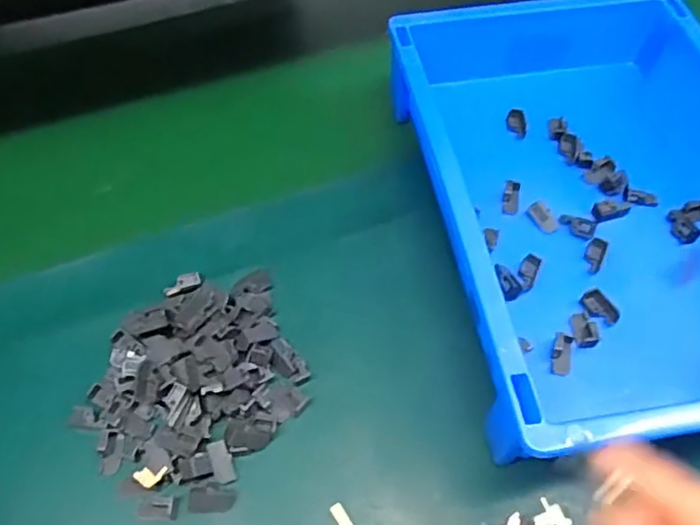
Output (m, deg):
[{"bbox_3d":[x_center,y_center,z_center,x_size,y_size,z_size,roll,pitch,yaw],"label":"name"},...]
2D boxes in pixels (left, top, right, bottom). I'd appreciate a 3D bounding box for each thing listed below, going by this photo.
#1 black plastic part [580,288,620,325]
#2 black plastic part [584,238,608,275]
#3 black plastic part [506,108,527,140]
[{"bbox_3d":[0.144,0.027,0.353,0.012,0.010,0.023,-27,60,-15],"label":"black plastic part"},{"bbox_3d":[0.150,-0.005,0.375,0.011,0.006,0.024,24,61,16],"label":"black plastic part"},{"bbox_3d":[0.119,-0.099,0.435,0.013,0.006,0.024,-8,57,-4],"label":"black plastic part"}]

